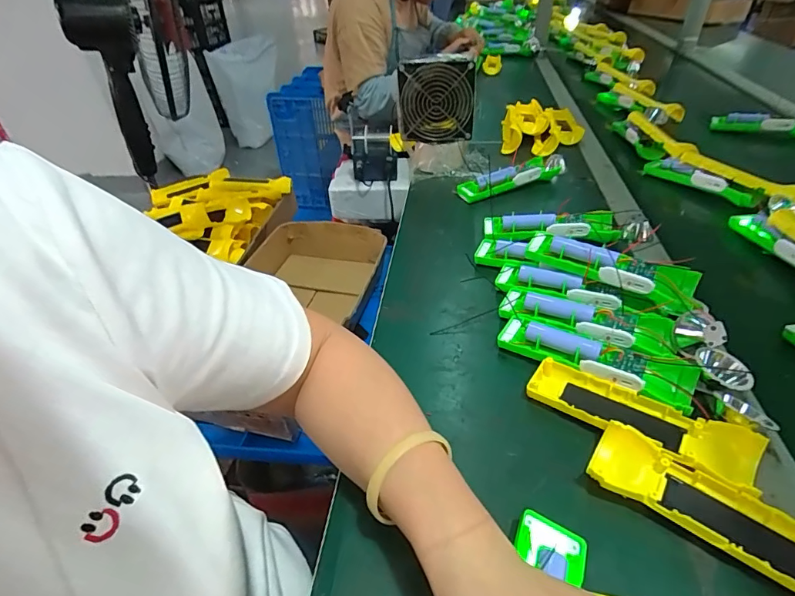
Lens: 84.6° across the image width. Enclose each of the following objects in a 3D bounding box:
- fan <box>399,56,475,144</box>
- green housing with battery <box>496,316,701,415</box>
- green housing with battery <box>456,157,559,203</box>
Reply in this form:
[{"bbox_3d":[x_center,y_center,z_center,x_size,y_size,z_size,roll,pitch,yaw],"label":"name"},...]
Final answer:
[{"bbox_3d":[0.062,-0.311,0.695,0.119,0.121,0.035,10,43,16],"label":"fan"},{"bbox_3d":[0.172,0.056,0.394,0.160,0.033,0.044,21,45,28],"label":"green housing with battery"},{"bbox_3d":[0.174,-0.186,0.683,0.163,0.036,0.047,-18,43,-14],"label":"green housing with battery"}]

